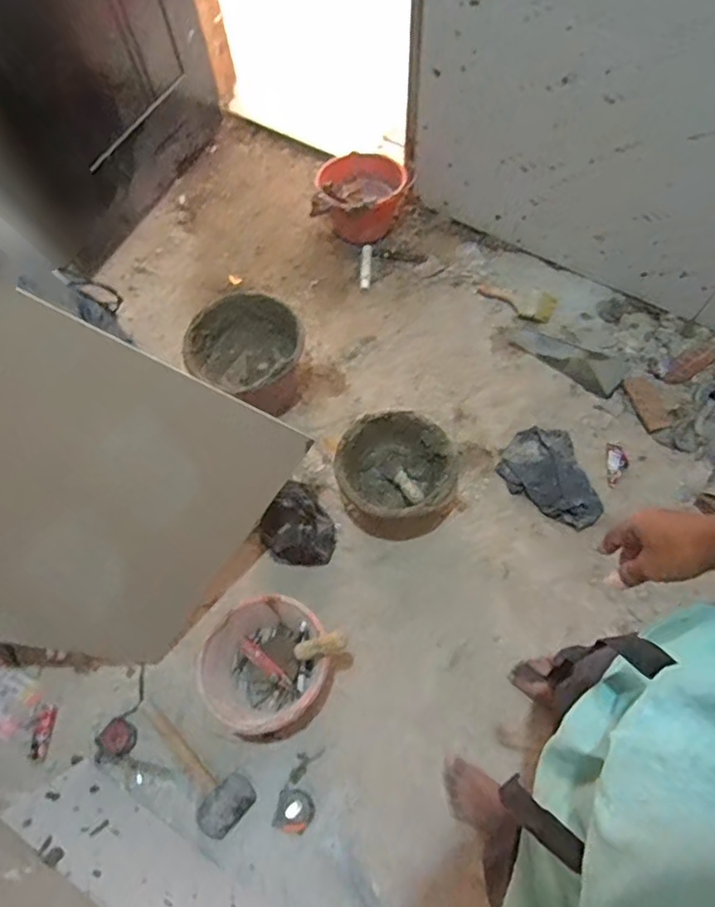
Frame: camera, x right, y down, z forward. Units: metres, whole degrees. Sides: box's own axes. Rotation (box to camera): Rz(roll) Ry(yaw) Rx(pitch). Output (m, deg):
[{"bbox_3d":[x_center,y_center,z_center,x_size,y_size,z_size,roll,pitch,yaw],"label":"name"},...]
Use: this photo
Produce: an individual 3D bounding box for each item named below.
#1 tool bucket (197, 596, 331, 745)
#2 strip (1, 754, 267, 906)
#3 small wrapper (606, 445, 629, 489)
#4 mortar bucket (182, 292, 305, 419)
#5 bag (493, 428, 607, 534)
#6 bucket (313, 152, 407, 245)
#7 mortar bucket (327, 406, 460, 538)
[{"bbox_3d":[-0.173,0.422,1.180,0.241,0.149,0.244,-1,66,2],"label":"tool bucket"},{"bbox_3d":[-0.322,0.755,1.020,0.591,0.208,0.016,31,97,15],"label":"strip"},{"bbox_3d":[0.619,0.031,1.411,0.052,0.008,0.113,7,66,5],"label":"small wrapper"},{"bbox_3d":[-0.268,-0.239,1.475,0.268,0.219,0.249,-1,66,2],"label":"mortar bucket"},{"bbox_3d":[0.463,0.043,1.378,0.247,0.041,0.186,32,71,15],"label":"bag"},{"bbox_3d":[0.010,-0.718,1.696,0.249,0.167,0.217,3,66,4],"label":"bucket"},{"bbox_3d":[0.089,0.054,1.337,0.263,0.175,0.233,0,66,2],"label":"mortar bucket"}]

